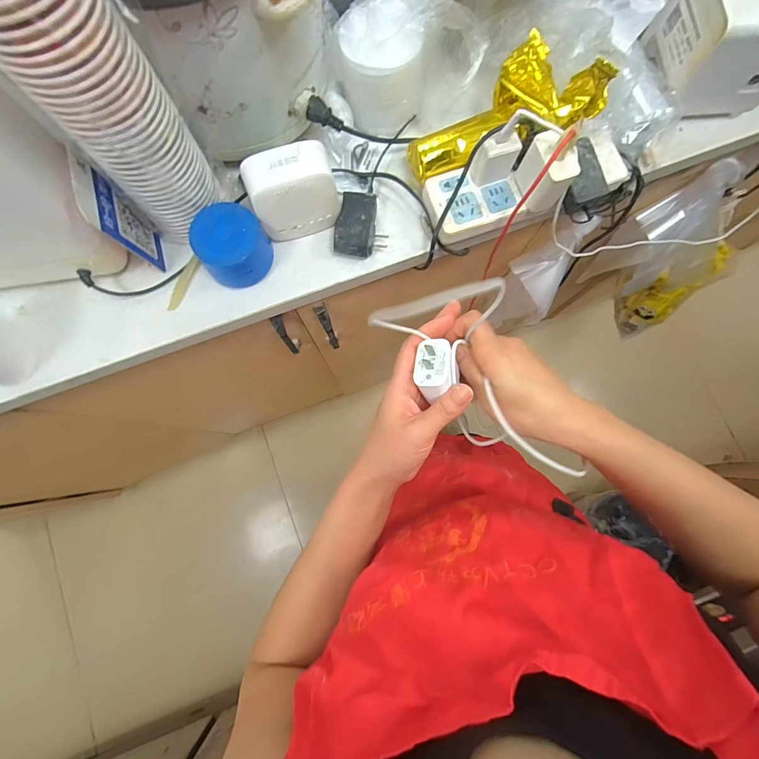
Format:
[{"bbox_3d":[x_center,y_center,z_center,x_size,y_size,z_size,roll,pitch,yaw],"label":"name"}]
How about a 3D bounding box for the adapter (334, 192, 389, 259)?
[{"bbox_3d":[-0.022,-0.178,0.446,0.056,0.024,0.073,3,79,0],"label":"adapter"}]

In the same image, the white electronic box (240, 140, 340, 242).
[{"bbox_3d":[-0.091,-0.199,0.411,0.087,0.080,0.045,-15,80,-3],"label":"white electronic box"}]

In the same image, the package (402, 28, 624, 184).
[{"bbox_3d":[0.125,-0.298,0.420,0.208,0.066,0.114,-15,79,20],"label":"package"}]

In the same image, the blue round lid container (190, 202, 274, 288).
[{"bbox_3d":[-0.159,-0.146,0.422,0.073,0.053,0.069,0,79,0],"label":"blue round lid container"}]

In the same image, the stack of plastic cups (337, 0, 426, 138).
[{"bbox_3d":[-0.002,-0.353,0.436,0.087,0.090,0.094,-26,80,-5],"label":"stack of plastic cups"}]

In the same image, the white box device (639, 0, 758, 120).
[{"bbox_3d":[0.397,-0.388,0.437,0.128,0.109,0.123,-8,79,-2],"label":"white box device"}]

